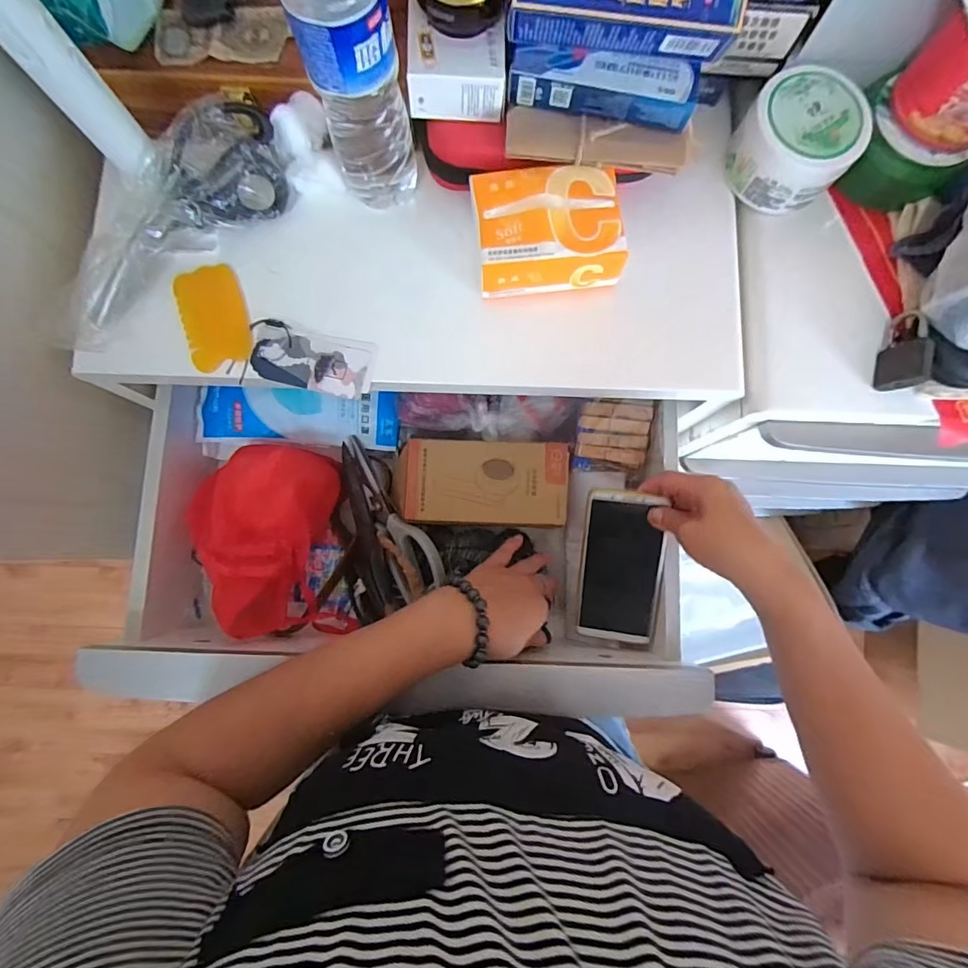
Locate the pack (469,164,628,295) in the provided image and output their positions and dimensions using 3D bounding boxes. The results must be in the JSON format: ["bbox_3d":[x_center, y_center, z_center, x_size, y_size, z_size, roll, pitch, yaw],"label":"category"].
[{"bbox_3d":[0.052,-0.207,0.394,0.113,0.042,0.084,-7,82,-1],"label":"pack"}]

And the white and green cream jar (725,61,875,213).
[{"bbox_3d":[0.266,-0.291,0.412,0.092,0.053,0.091,0,82,0],"label":"white and green cream jar"}]

